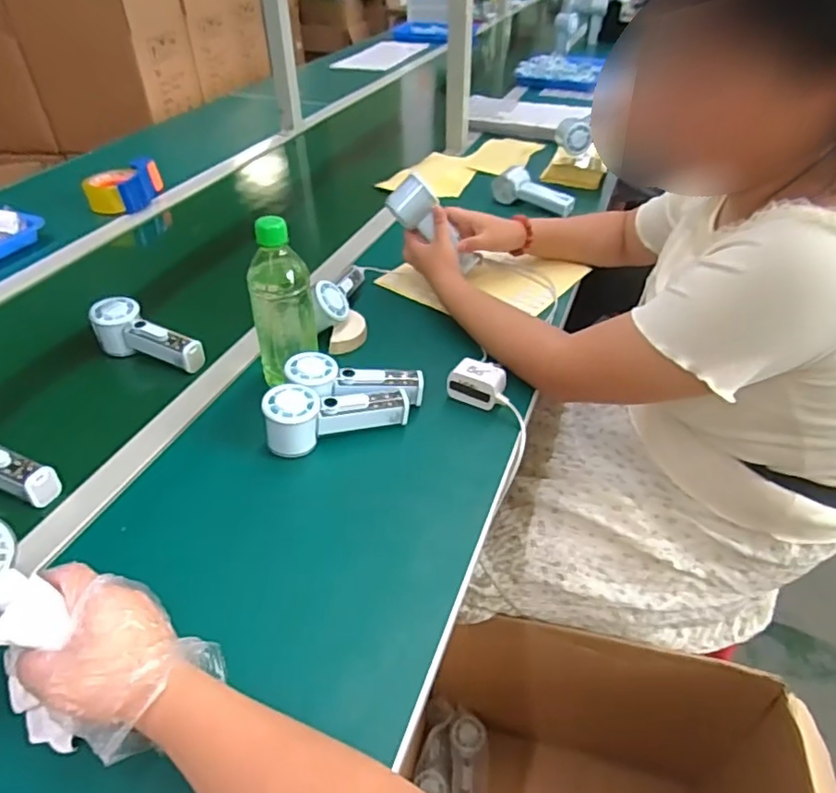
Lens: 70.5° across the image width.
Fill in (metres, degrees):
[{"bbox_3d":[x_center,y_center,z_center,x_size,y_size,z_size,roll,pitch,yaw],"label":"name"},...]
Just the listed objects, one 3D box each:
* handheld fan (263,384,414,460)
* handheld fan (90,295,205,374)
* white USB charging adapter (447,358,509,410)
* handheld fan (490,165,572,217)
[{"bbox_3d":[-0.086,0.022,0.642,0.151,0.059,0.051,-7,40,-7],"label":"handheld fan"},{"bbox_3d":[-0.345,-0.072,0.767,0.157,0.065,0.053,22,44,5],"label":"handheld fan"},{"bbox_3d":[0.072,-0.015,0.703,0.070,0.041,0.043,13,42,16],"label":"white USB charging adapter"},{"bbox_3d":[0.219,-0.389,1.120,0.163,0.055,0.051,22,45,25],"label":"handheld fan"}]

